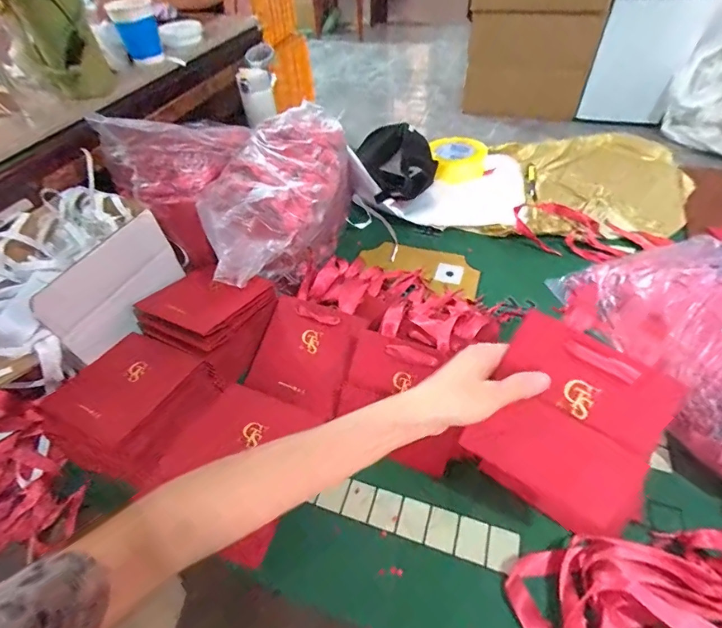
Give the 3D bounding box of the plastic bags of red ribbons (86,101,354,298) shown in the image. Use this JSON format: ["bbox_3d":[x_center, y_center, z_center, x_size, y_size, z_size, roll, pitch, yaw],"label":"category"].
[{"bbox_3d":[-0.166,-0.206,0.631,0.301,0.199,0.339,31,58,27],"label":"plastic bags of red ribbons"}]

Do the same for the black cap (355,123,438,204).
[{"bbox_3d":[0.068,-0.306,0.800,0.140,0.101,0.216,-12,49,-5],"label":"black cap"}]

